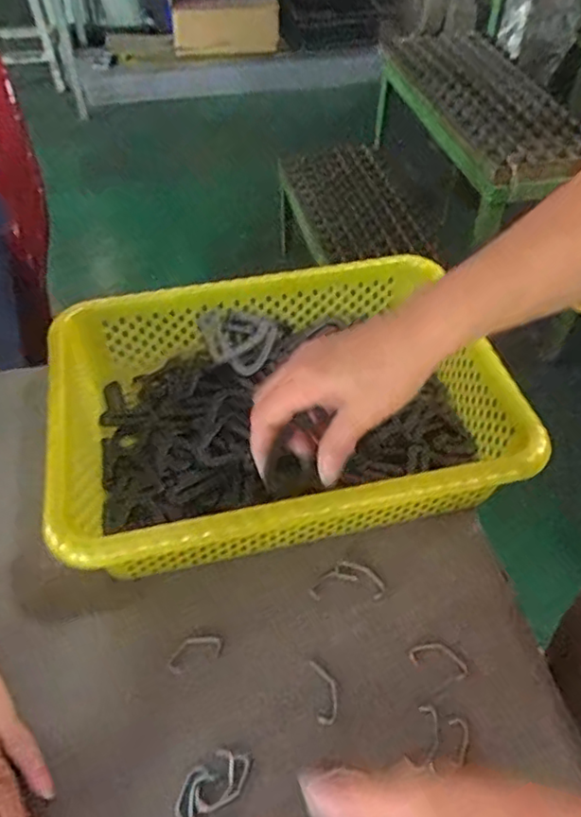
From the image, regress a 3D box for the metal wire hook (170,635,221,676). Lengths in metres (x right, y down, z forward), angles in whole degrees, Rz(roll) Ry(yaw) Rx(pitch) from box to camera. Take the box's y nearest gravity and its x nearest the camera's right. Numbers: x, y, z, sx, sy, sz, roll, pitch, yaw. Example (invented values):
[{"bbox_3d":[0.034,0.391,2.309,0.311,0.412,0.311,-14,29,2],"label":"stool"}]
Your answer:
[{"bbox_3d":[-0.067,0.169,0.435,0.039,0.004,0.020,-19,51,-17],"label":"metal wire hook"}]

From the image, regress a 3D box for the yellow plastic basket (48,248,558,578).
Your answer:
[{"bbox_3d":[-0.020,0.005,0.523,0.374,0.099,0.248,-9,49,-9],"label":"yellow plastic basket"}]

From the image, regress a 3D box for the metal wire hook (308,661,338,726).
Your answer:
[{"bbox_3d":[0.023,0.189,0.420,0.016,0.004,0.042,-6,48,-6],"label":"metal wire hook"}]

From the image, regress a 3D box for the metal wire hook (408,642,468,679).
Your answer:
[{"bbox_3d":[0.103,0.173,0.434,0.040,0.004,0.020,16,50,13],"label":"metal wire hook"}]

